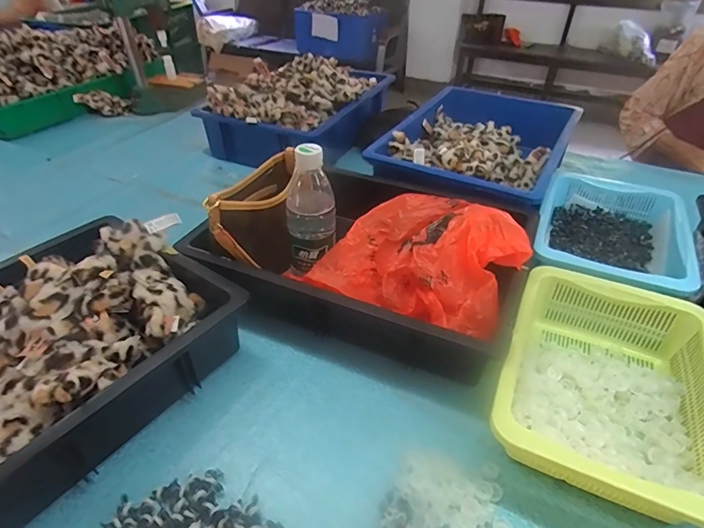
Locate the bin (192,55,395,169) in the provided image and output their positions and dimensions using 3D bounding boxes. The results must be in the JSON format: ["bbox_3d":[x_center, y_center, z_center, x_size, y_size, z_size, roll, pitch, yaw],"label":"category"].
[{"bbox_3d":[-0.119,-0.393,1.087,0.309,0.151,0.430,13,40,16],"label":"bin"}]

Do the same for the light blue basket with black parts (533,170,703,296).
[{"bbox_3d":[0.410,-0.051,0.706,0.207,0.070,0.314,16,41,20],"label":"light blue basket with black parts"}]

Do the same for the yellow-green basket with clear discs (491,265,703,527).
[{"bbox_3d":[0.277,0.127,0.488,0.204,0.079,0.283,18,41,20],"label":"yellow-green basket with clear discs"}]

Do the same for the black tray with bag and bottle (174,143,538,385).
[{"bbox_3d":[0.018,-0.042,0.607,0.432,0.202,0.268,14,40,16],"label":"black tray with bag and bottle"}]

